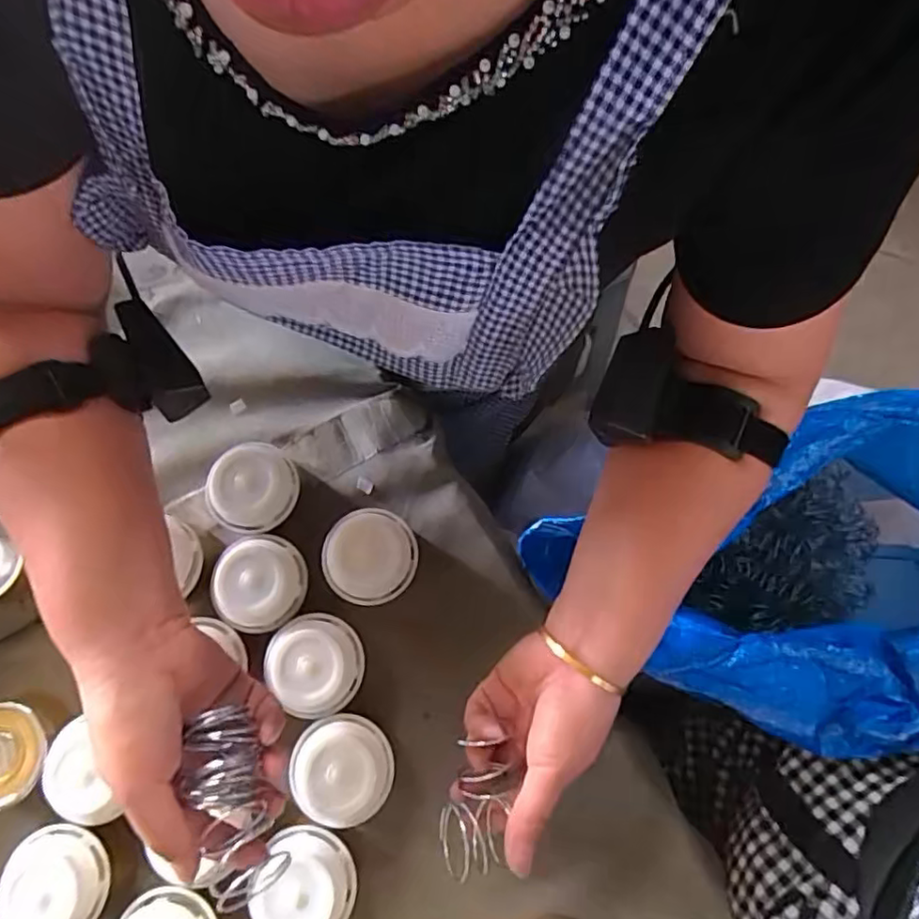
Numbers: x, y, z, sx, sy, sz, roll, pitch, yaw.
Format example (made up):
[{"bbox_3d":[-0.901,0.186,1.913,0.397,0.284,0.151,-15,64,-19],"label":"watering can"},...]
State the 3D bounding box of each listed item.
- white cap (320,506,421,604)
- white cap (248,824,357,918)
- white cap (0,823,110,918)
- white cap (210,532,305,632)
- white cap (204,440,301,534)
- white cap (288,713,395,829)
[{"bbox_3d":[-0.063,0.068,0.427,0.063,0.020,0.064,8,77,2],"label":"white cap"},{"bbox_3d":[-0.096,0.268,0.380,0.059,0.022,0.060,0,77,0],"label":"white cap"},{"bbox_3d":[-0.254,0.266,0.381,0.053,0.021,0.066,-43,81,-9],"label":"white cap"},{"bbox_3d":[-0.140,0.085,0.421,0.059,0.014,0.065,10,77,2],"label":"white cap"},{"bbox_3d":[-0.150,0.020,0.443,0.059,0.024,0.064,0,77,0],"label":"white cap"},{"bbox_3d":[-0.076,0.202,0.394,0.063,0.024,0.062,0,77,0],"label":"white cap"}]

